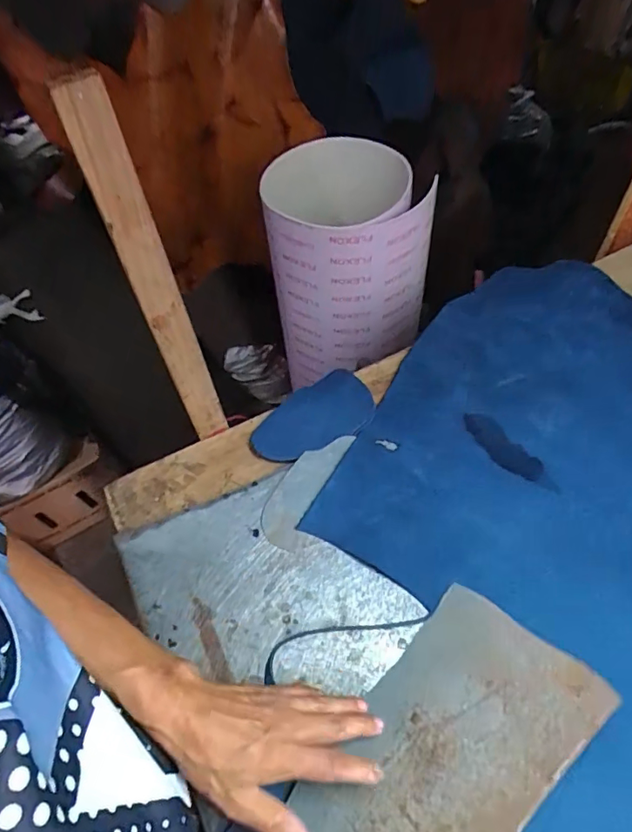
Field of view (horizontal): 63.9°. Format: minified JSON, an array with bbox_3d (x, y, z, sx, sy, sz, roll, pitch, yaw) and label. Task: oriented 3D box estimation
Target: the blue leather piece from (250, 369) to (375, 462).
[{"bbox_3d":[-0.003,0.003,0.622,0.154,0.008,0.089,-32,58,-14],"label":"blue leather piece"}]

